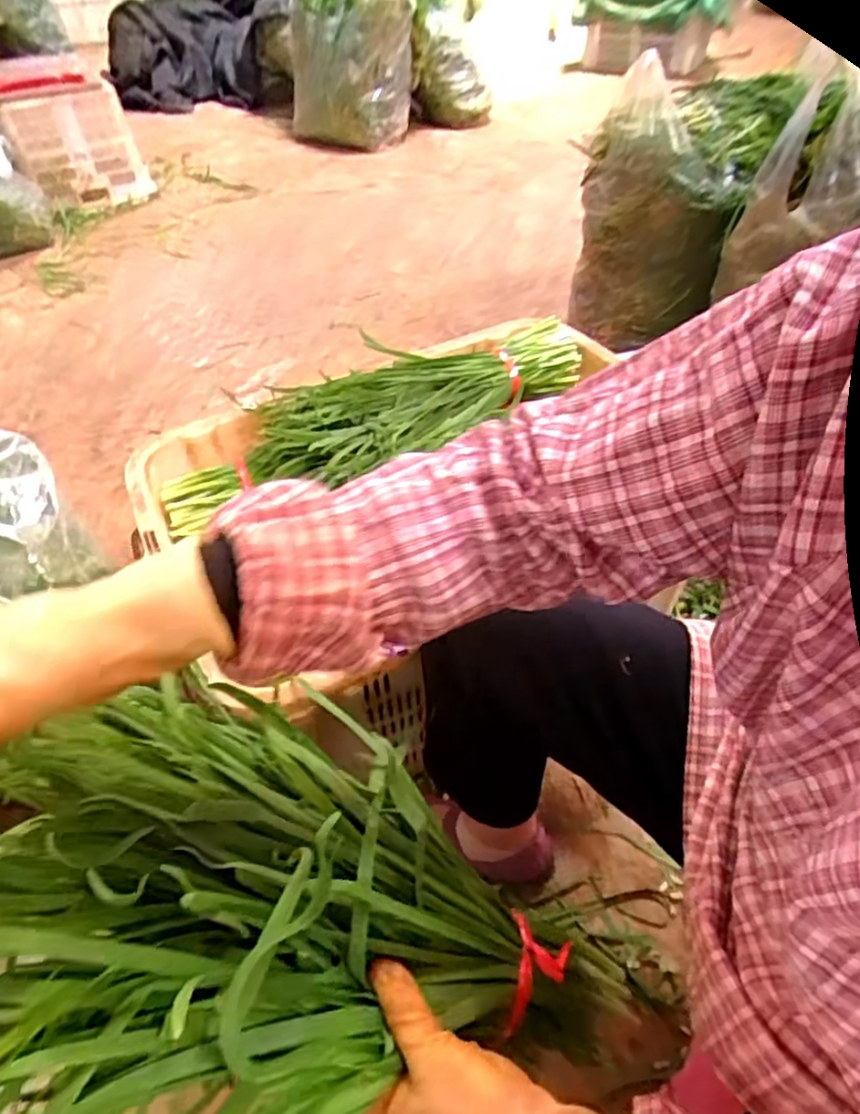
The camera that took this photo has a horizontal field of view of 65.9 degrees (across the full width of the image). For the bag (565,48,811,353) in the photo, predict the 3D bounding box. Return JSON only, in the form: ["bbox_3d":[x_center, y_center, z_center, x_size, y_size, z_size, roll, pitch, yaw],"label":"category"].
[{"bbox_3d":[0.475,-0.693,1.360,0.321,0.449,0.309,19,50,20],"label":"bag"}]

